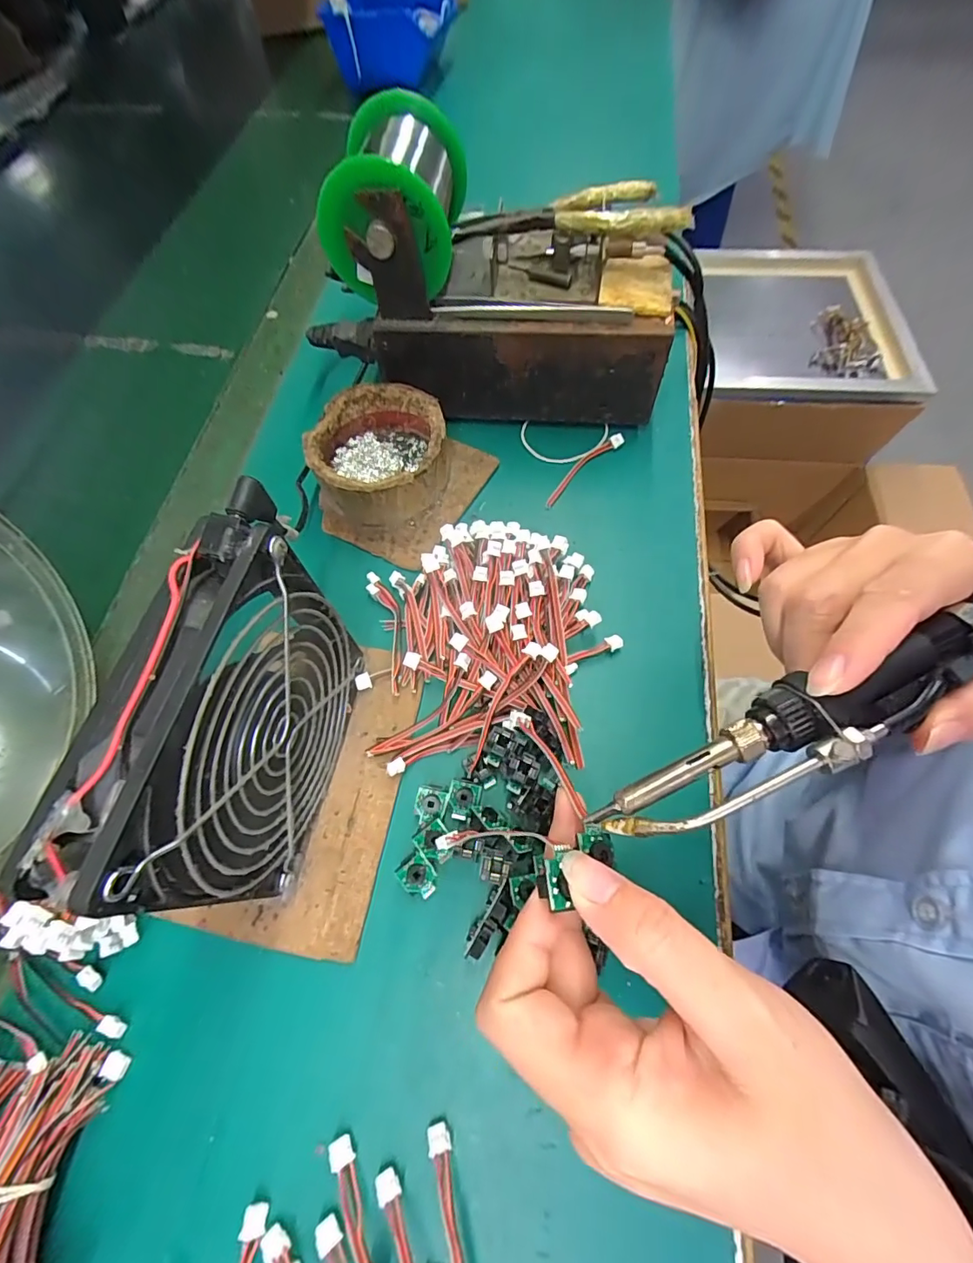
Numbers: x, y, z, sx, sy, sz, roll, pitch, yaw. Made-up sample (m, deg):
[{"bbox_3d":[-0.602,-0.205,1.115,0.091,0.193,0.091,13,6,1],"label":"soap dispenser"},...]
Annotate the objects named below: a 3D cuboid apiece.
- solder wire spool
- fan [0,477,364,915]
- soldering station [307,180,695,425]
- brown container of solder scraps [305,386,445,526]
[{"bbox_3d":[-0.049,-0.242,0.272,0.070,0.058,0.087,7,65,5],"label":"solder wire spool"},{"bbox_3d":[-0.090,0.036,0.194,0.028,0.128,0.121,10,65,6],"label":"fan"},{"bbox_3d":[0.003,-0.218,0.315,0.219,0.124,0.102,4,65,3],"label":"soldering station"},{"bbox_3d":[-0.067,-0.113,0.312,0.081,0.041,0.081,0,65,1],"label":"brown container of solder scraps"}]

